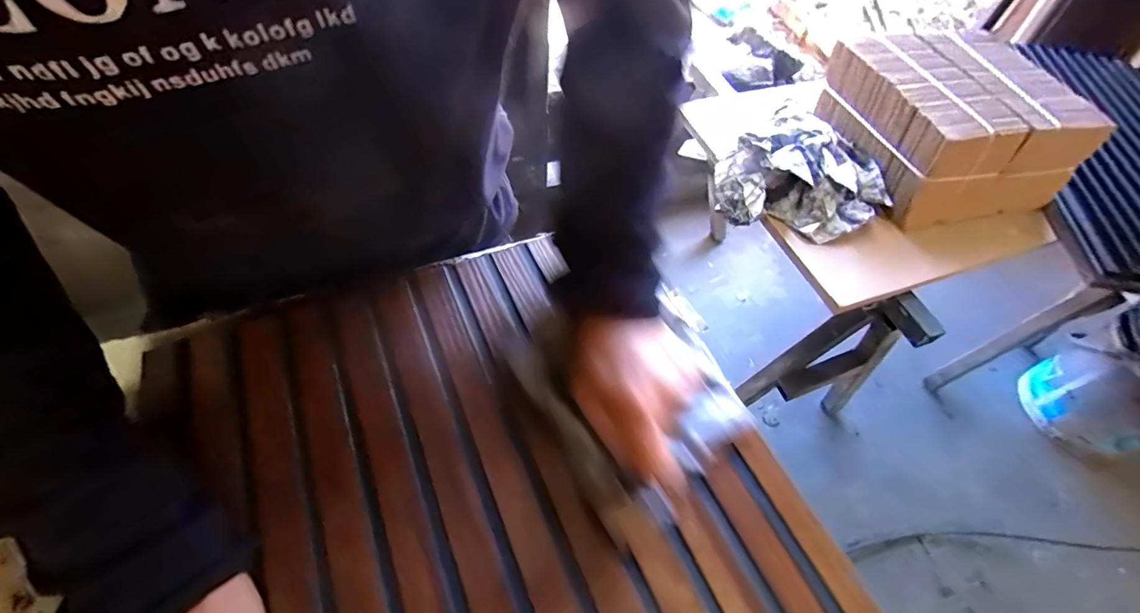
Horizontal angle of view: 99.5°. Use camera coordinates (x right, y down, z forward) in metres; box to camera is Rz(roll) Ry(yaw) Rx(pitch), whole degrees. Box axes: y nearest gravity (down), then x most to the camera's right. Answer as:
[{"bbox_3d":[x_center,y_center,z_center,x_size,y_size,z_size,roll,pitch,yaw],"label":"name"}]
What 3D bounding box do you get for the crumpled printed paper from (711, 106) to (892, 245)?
[{"bbox_3d":[0.406,-0.225,0.829,0.241,0.094,0.230,-35,66,-24],"label":"crumpled printed paper"}]

